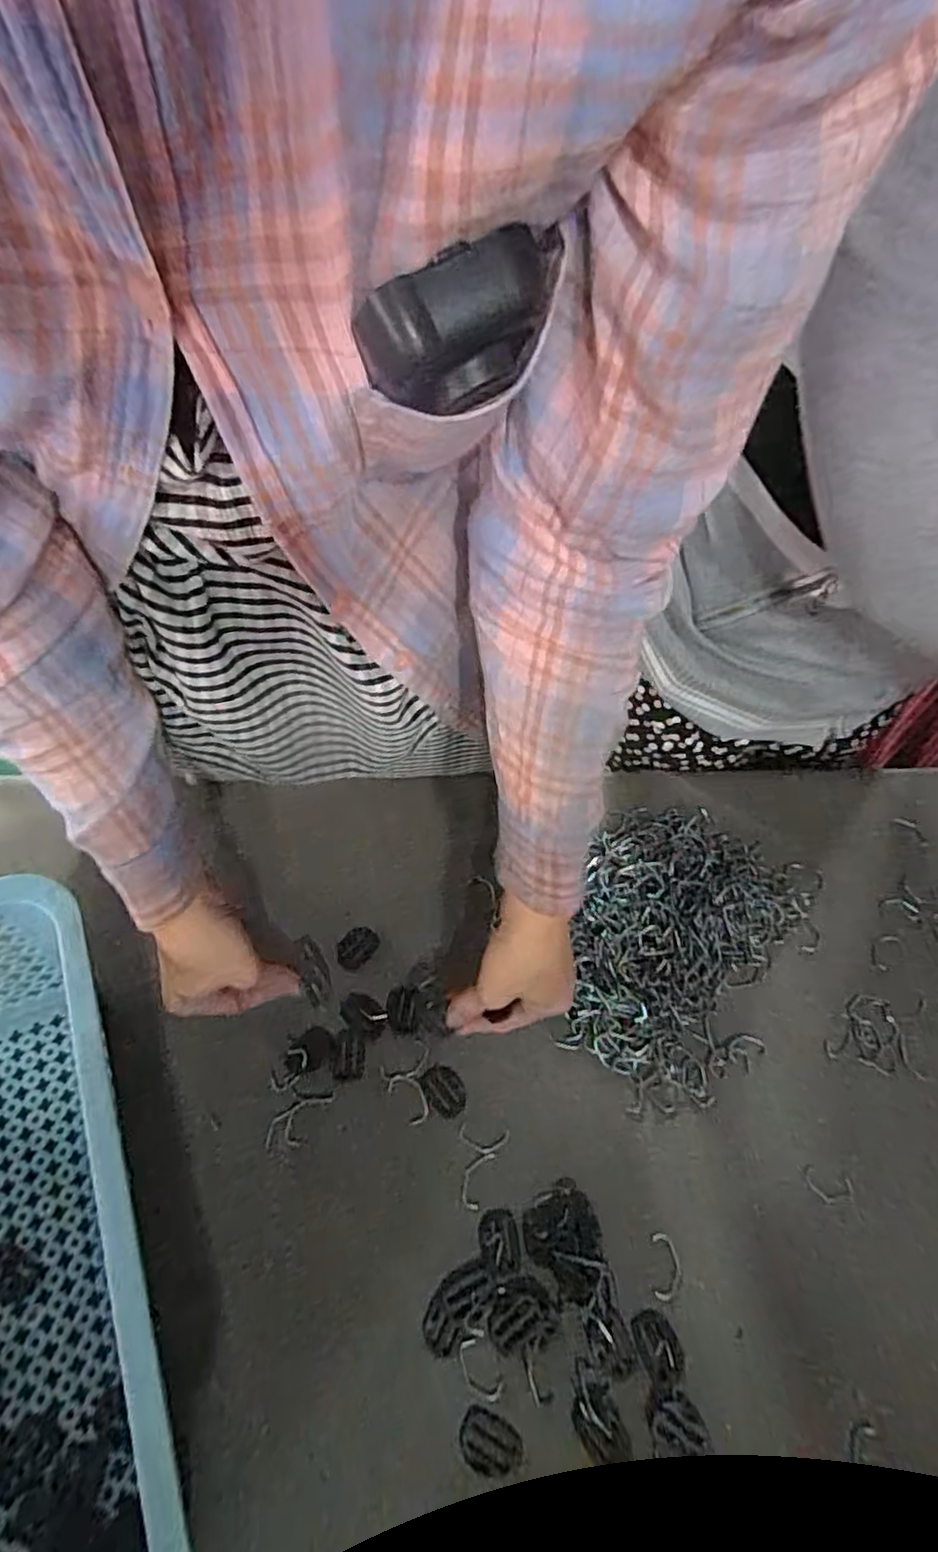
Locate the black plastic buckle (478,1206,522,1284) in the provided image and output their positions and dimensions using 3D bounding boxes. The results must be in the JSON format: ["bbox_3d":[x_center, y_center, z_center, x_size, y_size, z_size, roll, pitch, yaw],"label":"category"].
[{"bbox_3d":[0.020,0.297,0.438,0.025,0.004,0.038,-5,57,-8],"label":"black plastic buckle"}]

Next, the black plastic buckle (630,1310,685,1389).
[{"bbox_3d":[0.114,0.345,0.415,0.026,0.004,0.036,-8,58,-10],"label":"black plastic buckle"}]

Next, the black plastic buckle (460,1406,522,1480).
[{"bbox_3d":[0.012,0.374,0.386,0.034,0.004,0.025,17,57,7],"label":"black plastic buckle"}]

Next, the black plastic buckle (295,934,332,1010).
[{"bbox_3d":[-0.117,0.147,0.521,0.021,0.006,0.055,-16,61,-15],"label":"black plastic buckle"}]

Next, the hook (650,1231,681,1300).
[{"bbox_3d":[0.126,0.312,0.439,0.018,0.004,0.035,7,57,0],"label":"hook"}]

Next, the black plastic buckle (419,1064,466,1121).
[{"bbox_3d":[-0.018,0.221,0.484,0.026,0.004,0.035,-33,65,-23],"label":"black plastic buckle"}]

